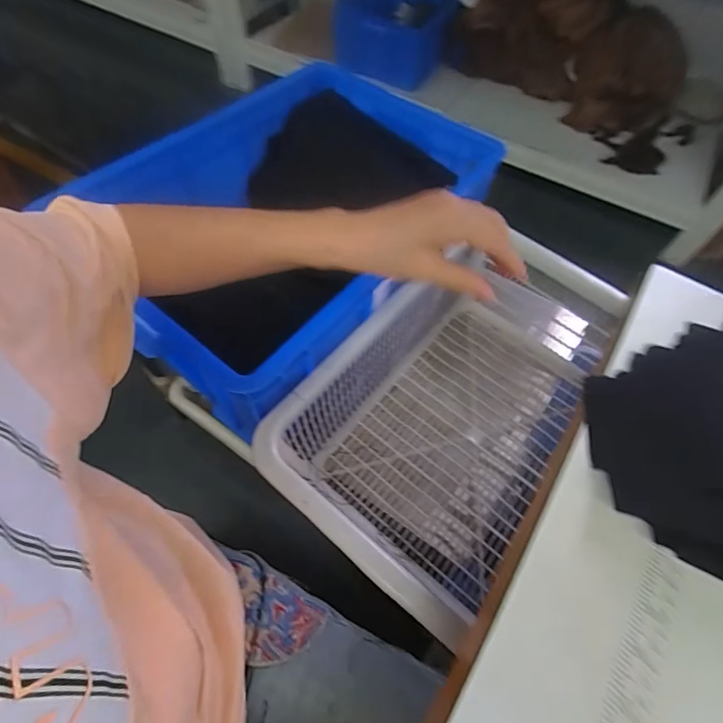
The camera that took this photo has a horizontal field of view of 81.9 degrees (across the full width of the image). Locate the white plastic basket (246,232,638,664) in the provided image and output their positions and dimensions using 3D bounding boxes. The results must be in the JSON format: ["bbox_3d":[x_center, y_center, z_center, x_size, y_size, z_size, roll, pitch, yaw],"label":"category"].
[{"bbox_3d":[0.116,0.037,0.526,0.257,0.150,0.472,33,62,15],"label":"white plastic basket"}]

